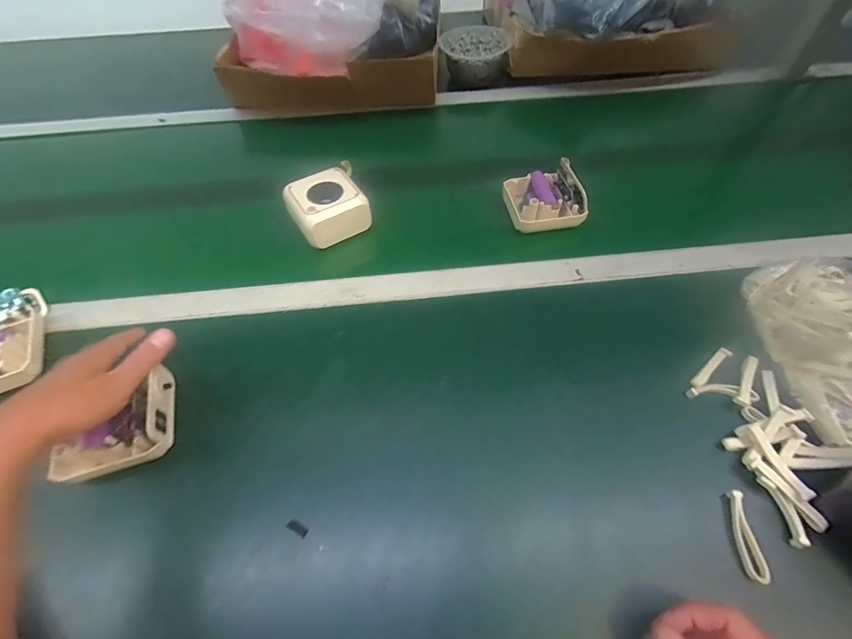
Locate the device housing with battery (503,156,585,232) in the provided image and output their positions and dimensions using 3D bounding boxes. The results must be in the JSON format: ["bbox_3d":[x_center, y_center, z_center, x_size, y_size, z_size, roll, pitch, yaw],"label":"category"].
[{"bbox_3d":[0.154,-0.159,0.527,0.084,0.050,0.086,-9,55,-4],"label":"device housing with battery"}]

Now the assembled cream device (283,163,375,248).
[{"bbox_3d":[-0.125,-0.144,0.515,0.092,0.045,0.089,-25,58,-15],"label":"assembled cream device"}]

